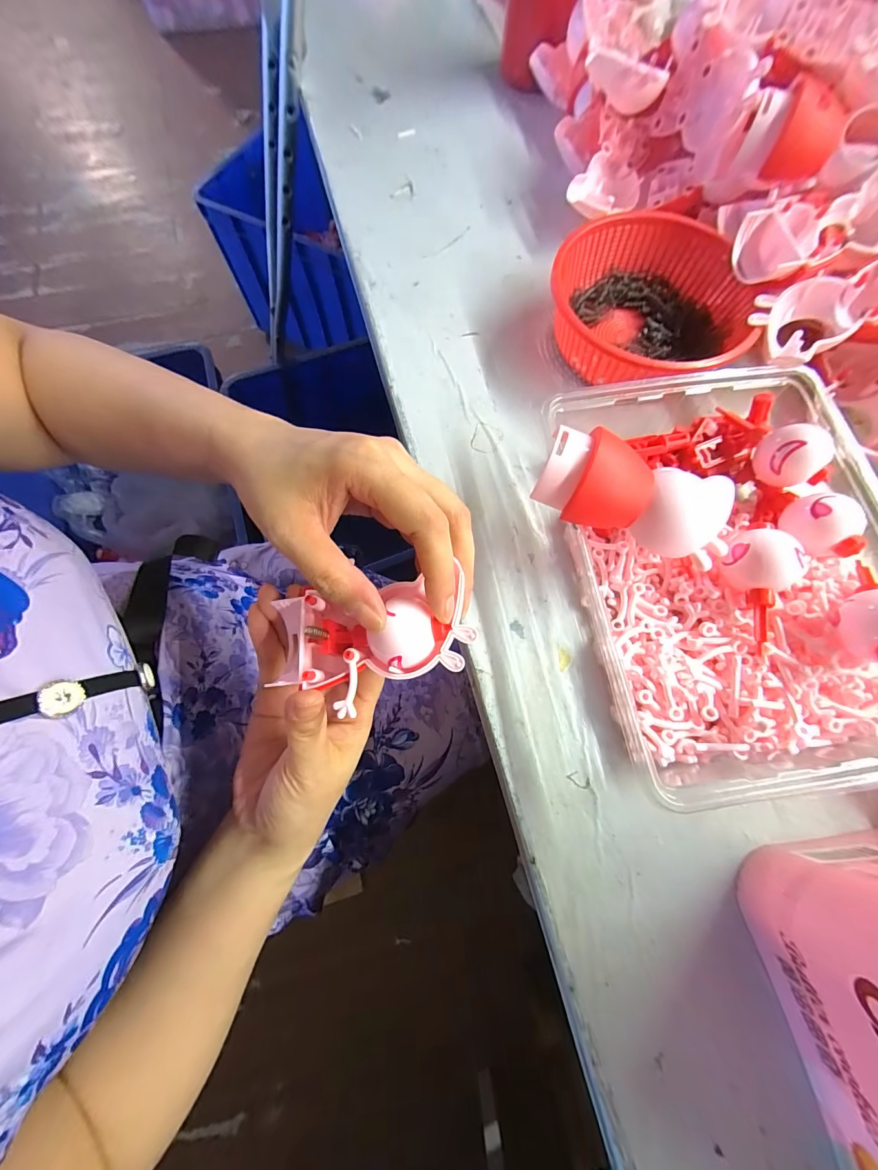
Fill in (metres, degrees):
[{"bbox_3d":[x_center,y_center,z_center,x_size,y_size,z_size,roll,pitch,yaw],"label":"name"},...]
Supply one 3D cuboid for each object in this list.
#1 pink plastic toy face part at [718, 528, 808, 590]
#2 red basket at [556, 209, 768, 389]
[{"bbox_3d":[0.164,-0.013,0.205,0.027,0.022,0.032,-22,75,-8],"label":"pink plastic toy face part"},{"bbox_3d":[0.144,-0.188,0.284,0.131,0.047,0.137,12,73,2],"label":"red basket"}]

